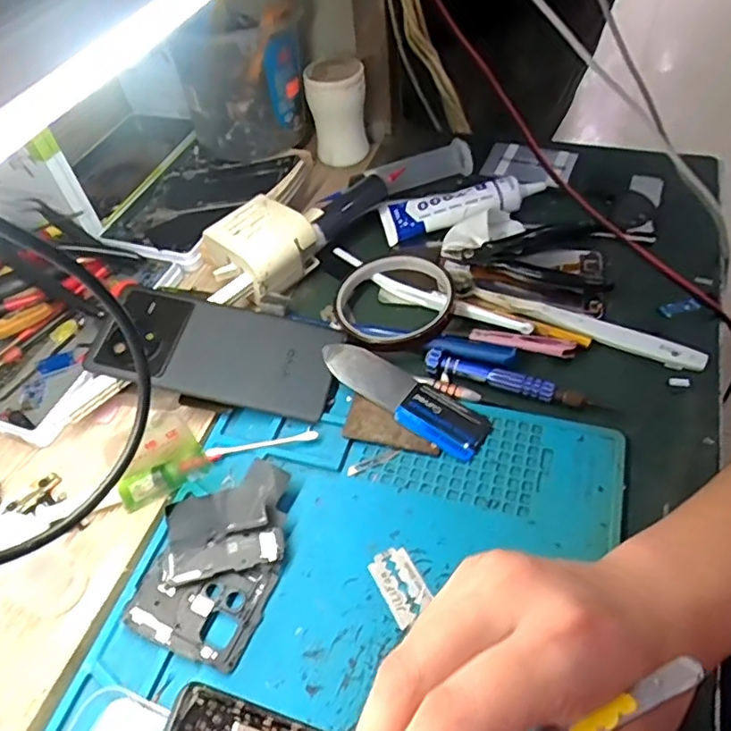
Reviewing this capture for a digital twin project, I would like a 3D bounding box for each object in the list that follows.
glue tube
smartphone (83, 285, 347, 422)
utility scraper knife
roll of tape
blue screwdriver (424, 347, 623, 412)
[{"bbox_3d":[0.078,-0.135,0.488,0.129,0.025,0.040,-10,50,-3],"label":"glue tube"},{"bbox_3d":[-0.099,-0.012,0.401,0.158,0.008,0.071,13,63,4],"label":"smartphone"},{"bbox_3d":[0.022,0.019,0.382,0.118,0.012,0.034,28,58,25],"label":"utility scraper knife"},{"bbox_3d":[0.020,-0.045,0.425,0.082,0.017,0.087,-3,50,4],"label":"roll of tape"},{"bbox_3d":[0.097,0.009,0.380,0.117,0.011,0.016,13,53,16],"label":"blue screwdriver"}]

